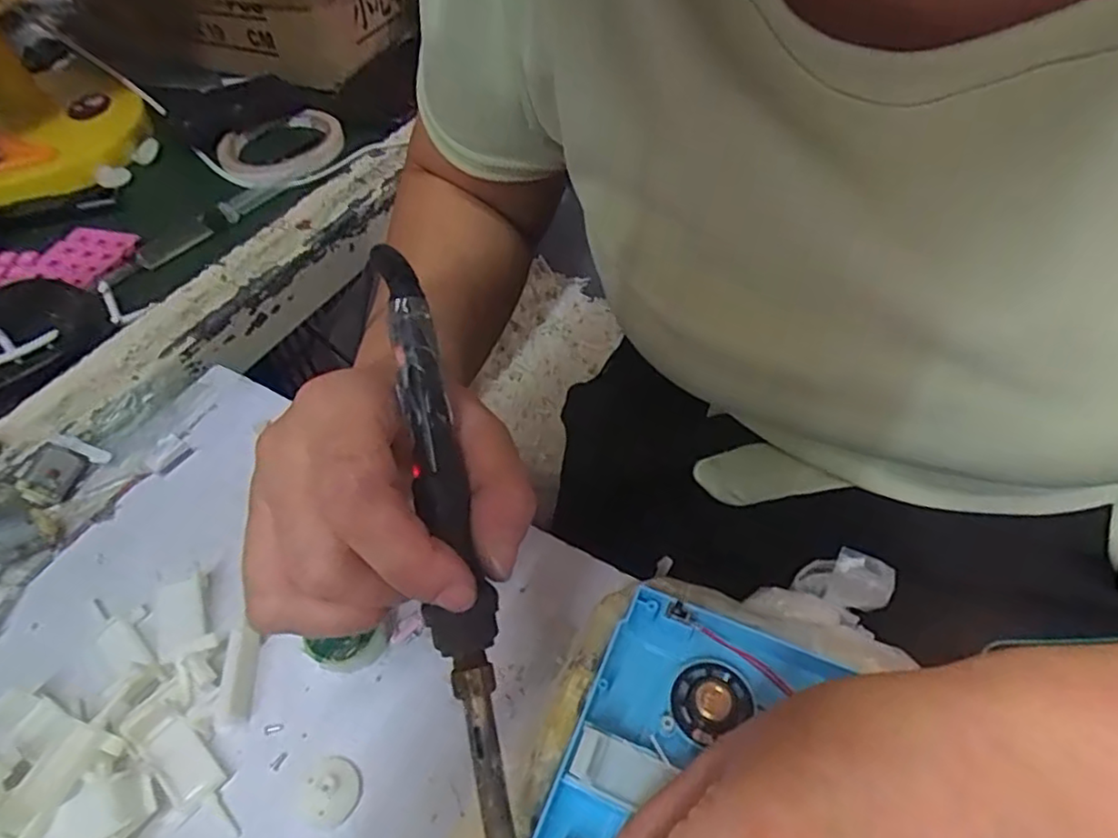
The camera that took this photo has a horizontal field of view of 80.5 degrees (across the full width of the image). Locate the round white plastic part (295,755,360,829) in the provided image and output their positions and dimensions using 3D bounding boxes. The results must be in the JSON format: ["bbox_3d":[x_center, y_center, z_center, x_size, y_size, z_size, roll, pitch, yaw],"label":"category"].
[{"bbox_3d":[-0.088,0.140,0.250,0.023,0.006,0.023,-1,49,1],"label":"round white plastic part"}]

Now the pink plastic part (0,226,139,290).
[{"bbox_3d":[-0.347,-0.103,0.441,0.113,0.016,0.067,-7,49,-5],"label":"pink plastic part"}]

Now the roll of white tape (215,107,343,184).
[{"bbox_3d":[-0.217,-0.214,0.525,0.095,0.014,0.097,-1,49,1],"label":"roll of white tape"}]

